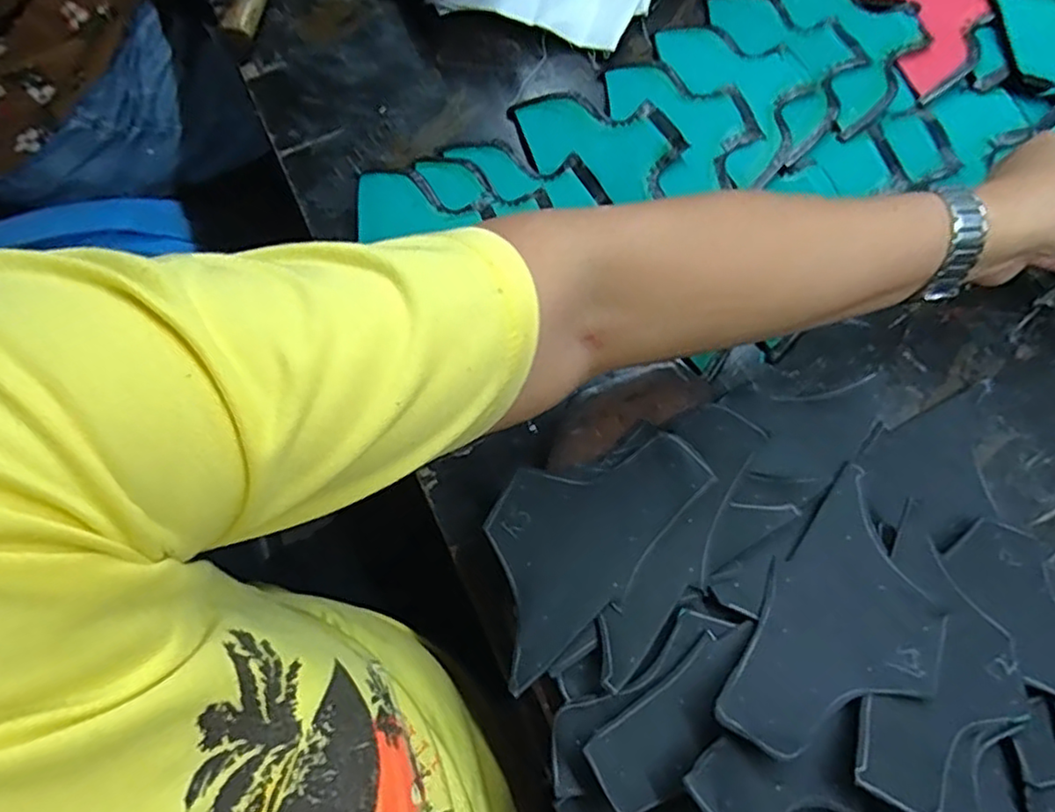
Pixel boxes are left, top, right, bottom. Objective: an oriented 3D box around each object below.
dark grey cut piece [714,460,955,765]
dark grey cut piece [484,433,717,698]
[{"bbox_3d":[0.153,0.106,0.317,0.079,0.013,0.136,30,67,11],"label":"dark grey cut piece"},{"bbox_3d":[0.023,0.063,0.343,0.074,0.008,0.136,39,80,20],"label":"dark grey cut piece"}]

